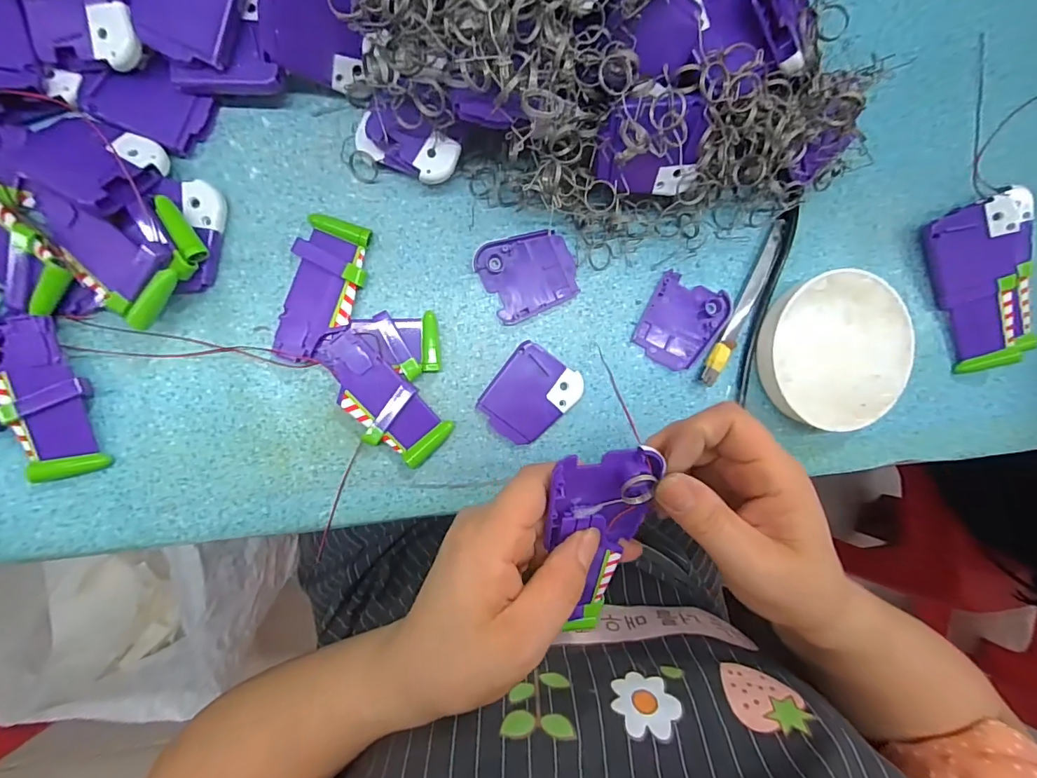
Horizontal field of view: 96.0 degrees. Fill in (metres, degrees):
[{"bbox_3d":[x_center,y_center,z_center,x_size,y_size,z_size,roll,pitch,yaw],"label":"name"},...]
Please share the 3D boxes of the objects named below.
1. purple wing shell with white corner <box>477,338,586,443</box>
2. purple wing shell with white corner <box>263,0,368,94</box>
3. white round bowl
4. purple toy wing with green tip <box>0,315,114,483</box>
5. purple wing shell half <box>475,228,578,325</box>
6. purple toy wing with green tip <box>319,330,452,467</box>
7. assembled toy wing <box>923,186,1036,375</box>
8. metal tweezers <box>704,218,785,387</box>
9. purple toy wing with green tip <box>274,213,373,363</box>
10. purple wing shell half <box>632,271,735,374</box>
[{"bbox_3d":[0.008,0.005,0.310,0.051,0.008,0.060,36,88,-10],"label":"purple wing shell with white corner"},{"bbox_3d":[-0.112,-0.197,0.256,0.050,0.011,0.048,4,132,-30],"label":"purple wing shell with white corner"},{"bbox_3d":[0.216,-0.027,0.325,0.103,0.027,0.104,-1,94,-9],"label":"white round bowl"},{"bbox_3d":[-0.265,0.006,0.262,0.038,0.017,0.090,-8,95,-8],"label":"purple toy wing with green tip"},{"bbox_3d":[0.007,-0.076,0.306,0.060,0.006,0.052,-25,97,-6],"label":"purple wing shell half"},{"bbox_3d":[-0.087,0.007,0.292,0.092,0.013,0.040,45,87,-9],"label":"purple toy wing with green tip"},{"bbox_3d":[0.346,-0.078,0.345,0.070,0.033,0.118,-24,97,-6],"label":"assembled toy wing"},{"bbox_3d":[0.158,-0.059,0.322,0.013,0.010,0.125,28,89,-10],"label":"metal tweezers"},{"bbox_3d":[-0.118,-0.060,0.285,0.042,0.013,0.086,11,92,-9],"label":"purple toy wing with green tip"},{"bbox_3d":[0.112,-0.045,0.321,0.051,0.011,0.060,26,90,-10],"label":"purple wing shell half"}]

